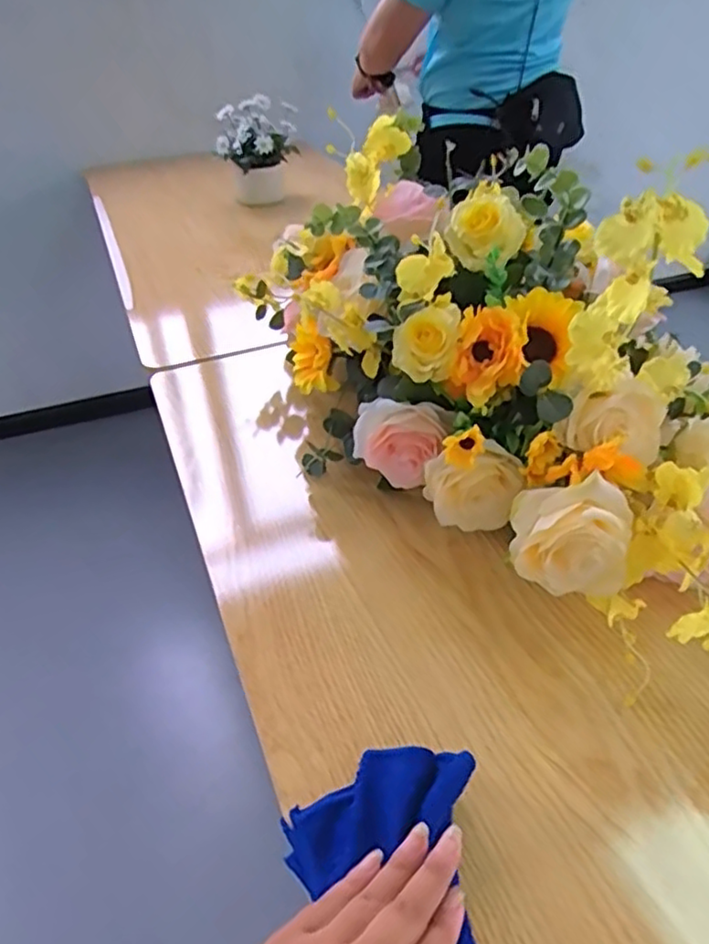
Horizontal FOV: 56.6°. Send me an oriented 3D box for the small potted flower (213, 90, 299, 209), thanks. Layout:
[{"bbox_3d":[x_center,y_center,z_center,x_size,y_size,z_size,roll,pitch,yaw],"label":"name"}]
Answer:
[{"bbox_3d":[-0.200,-0.674,1.389,0.171,0.181,0.172,-8,38,-4],"label":"small potted flower"}]

